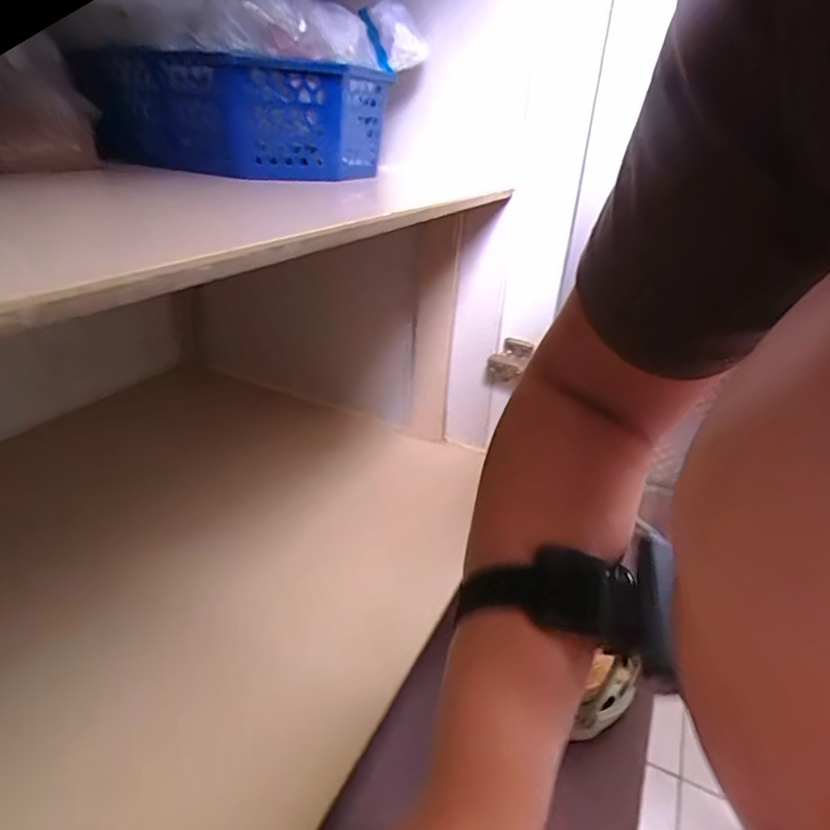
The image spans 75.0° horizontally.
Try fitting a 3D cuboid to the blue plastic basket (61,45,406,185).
[{"bbox_3d":[-0.131,-0.233,0.430,0.184,0.076,0.157,12,28,19],"label":"blue plastic basket"}]

